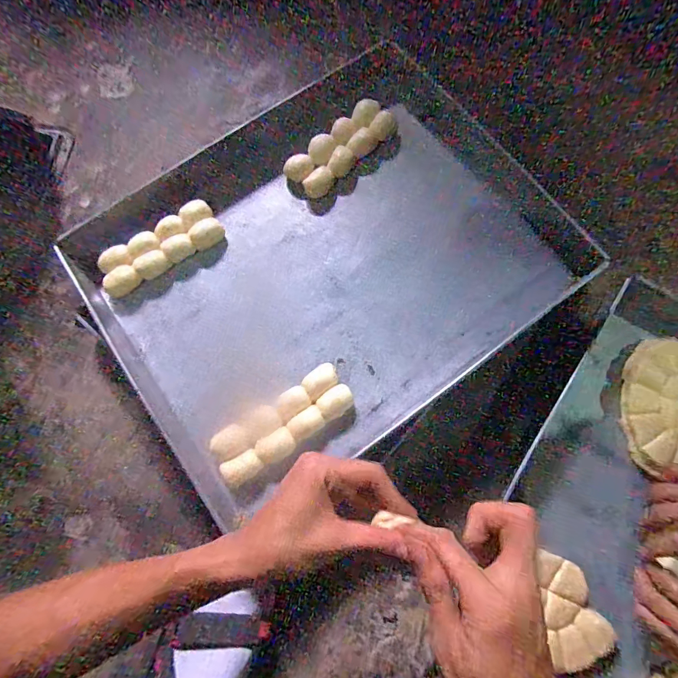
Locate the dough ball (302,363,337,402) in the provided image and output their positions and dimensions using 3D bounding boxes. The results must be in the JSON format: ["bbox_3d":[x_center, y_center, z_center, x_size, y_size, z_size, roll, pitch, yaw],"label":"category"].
[{"bbox_3d":[-0.021,0.049,0.466,0.042,0.019,0.028,-41,78,-8],"label":"dough ball"}]

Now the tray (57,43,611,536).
[{"bbox_3d":[-0.017,-0.094,0.502,0.542,0.056,0.414,-35,77,-7],"label":"tray"}]

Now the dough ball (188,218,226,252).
[{"bbox_3d":[-0.167,-0.133,0.510,0.043,0.020,0.028,-40,78,-8],"label":"dough ball"}]

